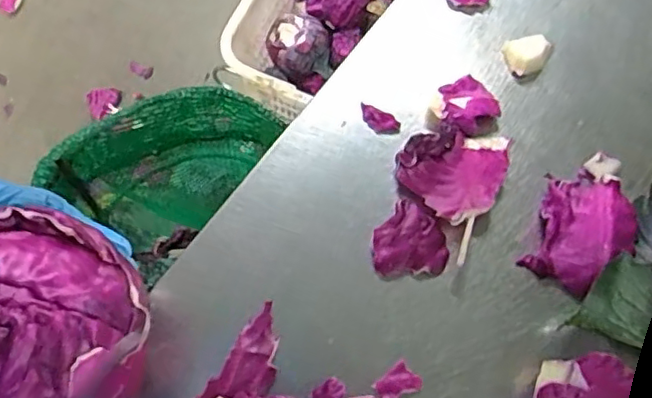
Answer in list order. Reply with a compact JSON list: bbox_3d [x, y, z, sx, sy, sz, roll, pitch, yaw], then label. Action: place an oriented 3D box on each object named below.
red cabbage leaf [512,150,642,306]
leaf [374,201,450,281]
[{"bbox_3d":[0.179,0.012,0.419,0.058,0.023,0.104,23,71,7],"label":"red cabbage leaf"},{"bbox_3d":[0.057,0.027,0.416,0.050,0.011,0.050,-3,70,-3],"label":"leaf"}]

